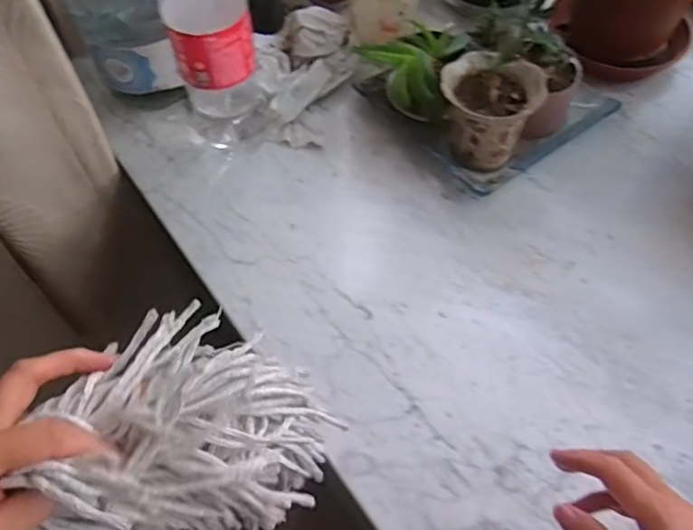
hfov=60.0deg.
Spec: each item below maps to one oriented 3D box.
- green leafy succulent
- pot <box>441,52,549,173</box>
[{"bbox_3d":[0.086,-0.227,0.739,0.095,0.105,0.114,15,55,16],"label":"green leafy succulent"},{"bbox_3d":[0.167,-0.175,0.704,0.109,0.110,0.097,13,54,14],"label":"pot"}]

